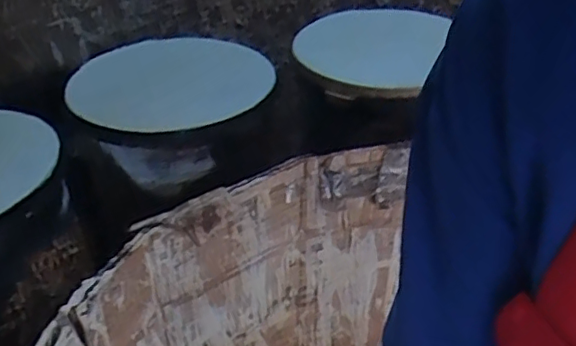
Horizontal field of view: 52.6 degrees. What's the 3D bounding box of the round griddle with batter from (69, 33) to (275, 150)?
[{"bbox_3d":[-0.218,-0.175,1.109,0.389,0.051,0.368,6,37,-4],"label":"round griddle with batter"}]

